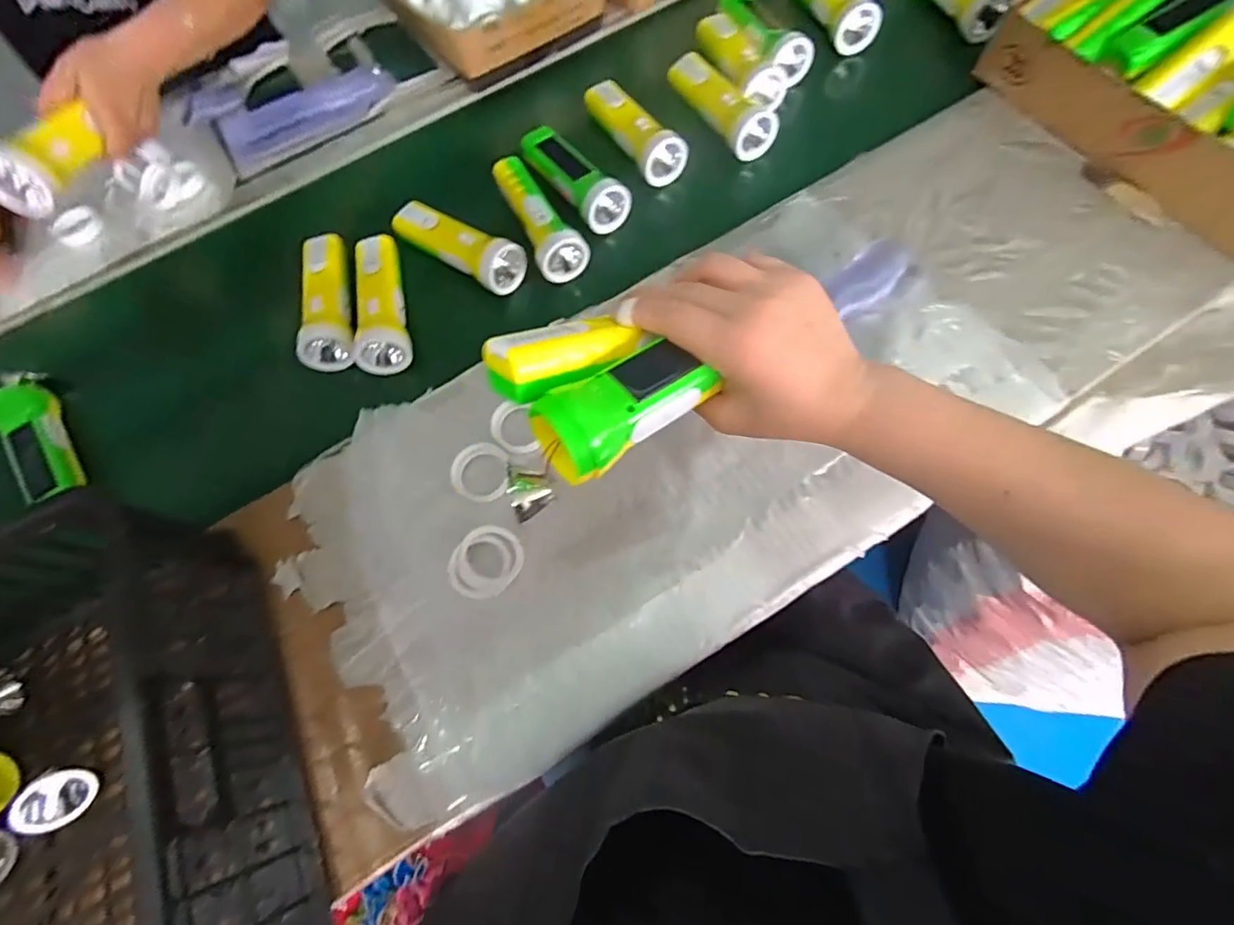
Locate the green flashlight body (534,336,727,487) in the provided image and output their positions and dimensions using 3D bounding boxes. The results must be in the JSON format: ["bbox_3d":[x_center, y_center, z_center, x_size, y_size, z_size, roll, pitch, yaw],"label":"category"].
[{"bbox_3d":[0.006,-0.028,0.277,0.101,0.034,0.037,-29,74,-22],"label":"green flashlight body"}]

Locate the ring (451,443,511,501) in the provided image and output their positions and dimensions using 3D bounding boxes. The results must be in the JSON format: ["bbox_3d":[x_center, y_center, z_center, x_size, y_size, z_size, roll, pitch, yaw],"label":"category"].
[{"bbox_3d":[-0.126,0.009,0.488,0.053,0.014,0.053,-2,68,5],"label":"ring"}]

